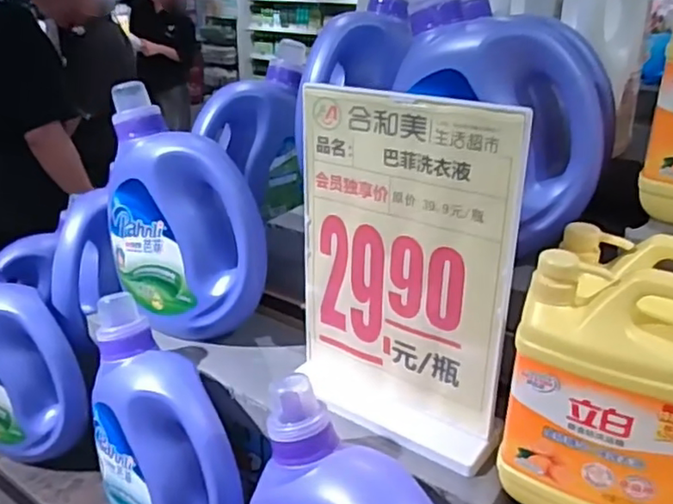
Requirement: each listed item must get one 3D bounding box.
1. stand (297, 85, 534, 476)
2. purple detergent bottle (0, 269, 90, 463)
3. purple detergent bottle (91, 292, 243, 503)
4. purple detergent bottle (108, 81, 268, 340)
[{"bbox_3d":[0.056,0.036,0.581,0.219,0.357,0.062,17,28,33],"label":"stand"},{"bbox_3d":[-0.422,0.145,0.818,0.203,0.245,0.087,13,26,25],"label":"purple detergent bottle"},{"bbox_3d":[-0.188,0.207,0.665,0.090,0.235,0.213,-21,32,-40],"label":"purple detergent bottle"},{"bbox_3d":[-0.184,-0.033,0.731,0.216,0.249,0.083,18,29,34],"label":"purple detergent bottle"}]

